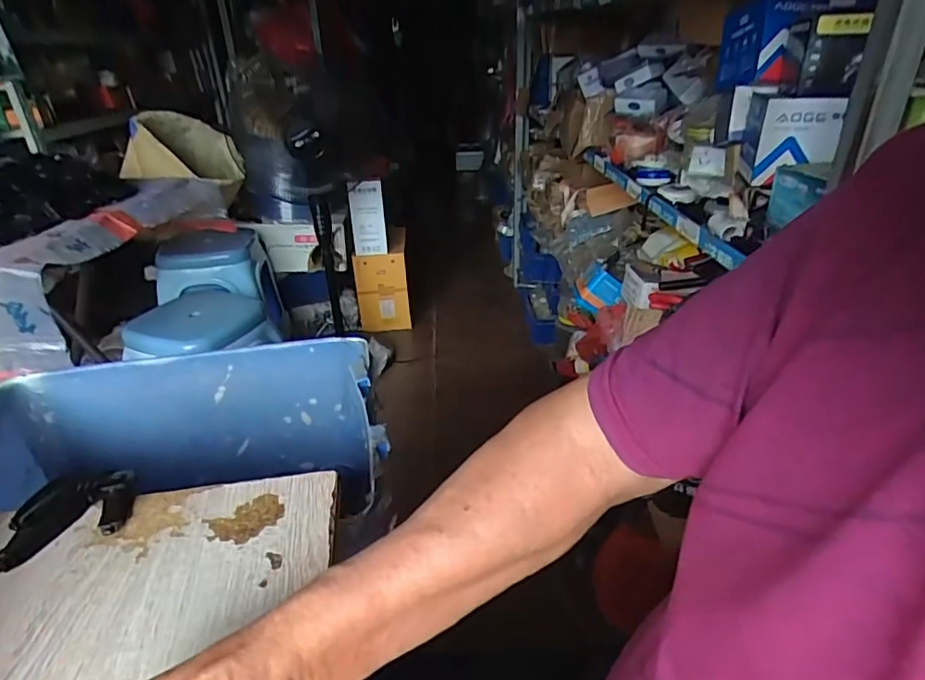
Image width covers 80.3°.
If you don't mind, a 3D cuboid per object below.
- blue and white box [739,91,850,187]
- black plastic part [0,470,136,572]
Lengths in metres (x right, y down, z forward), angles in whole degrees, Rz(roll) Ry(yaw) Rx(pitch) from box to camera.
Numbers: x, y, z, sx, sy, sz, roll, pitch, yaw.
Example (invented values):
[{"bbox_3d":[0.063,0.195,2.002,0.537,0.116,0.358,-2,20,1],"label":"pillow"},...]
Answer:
[{"bbox_3d":[0.409,-0.256,0.690,0.088,0.100,0.113,8,31,18],"label":"blue and white box"},{"bbox_3d":[-0.319,0.140,0.447,0.091,0.019,0.072,-16,32,-24],"label":"black plastic part"}]

